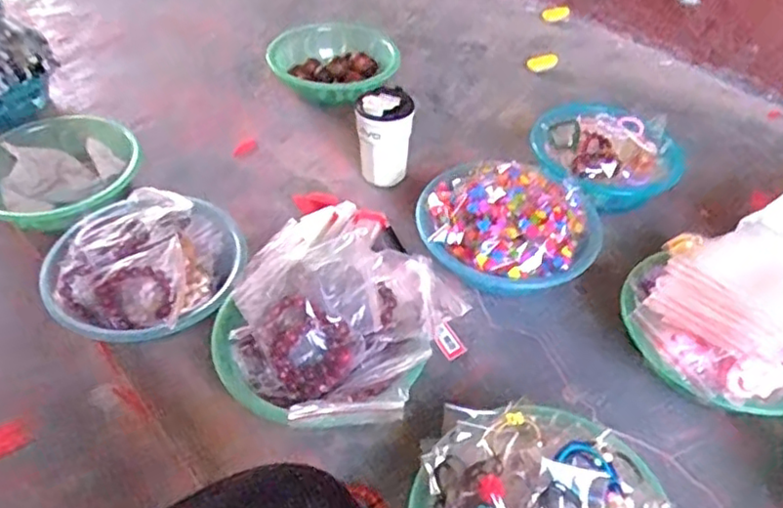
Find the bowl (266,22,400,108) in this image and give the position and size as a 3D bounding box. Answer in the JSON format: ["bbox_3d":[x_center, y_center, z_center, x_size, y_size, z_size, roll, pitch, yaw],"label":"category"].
[{"bbox_3d":[-0.096,-0.354,1.195,0.223,0.068,0.219,2,45,-1],"label":"bowl"}]

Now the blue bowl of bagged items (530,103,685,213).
[{"bbox_3d":[0.333,-0.149,0.996,0.204,0.090,0.211,2,45,-1],"label":"blue bowl of bagged items"}]

